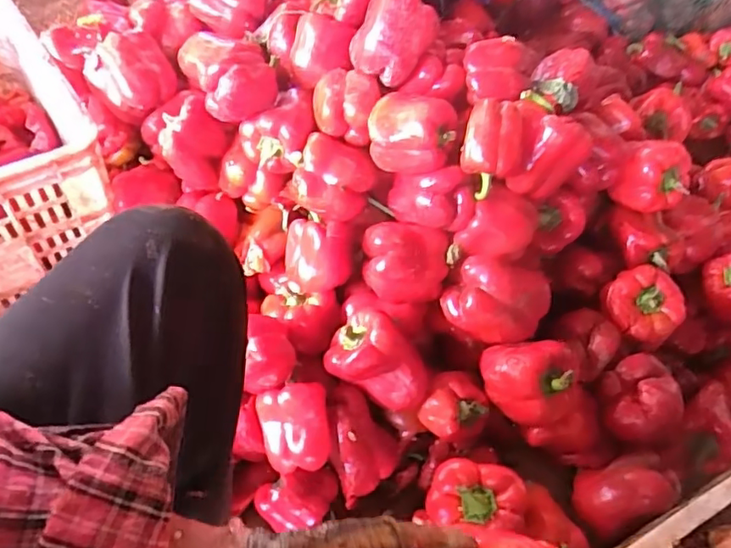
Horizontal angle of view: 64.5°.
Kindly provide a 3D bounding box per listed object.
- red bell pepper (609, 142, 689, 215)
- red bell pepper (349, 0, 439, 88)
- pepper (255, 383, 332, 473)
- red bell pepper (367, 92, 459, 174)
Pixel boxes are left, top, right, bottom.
[{"bbox_3d":[0.371,-0.127,0.746,0.085,0.067,0.068,23,55,12],"label":"red bell pepper"},{"bbox_3d":[0.032,-0.286,0.688,0.092,0.085,0.070,19,54,9],"label":"red bell pepper"},{"bbox_3d":[-0.079,0.175,0.657,0.077,0.057,0.088,-8,55,-11],"label":"pepper"},{"bbox_3d":[0.054,-0.166,0.674,0.100,0.072,0.072,10,53,2],"label":"red bell pepper"}]

